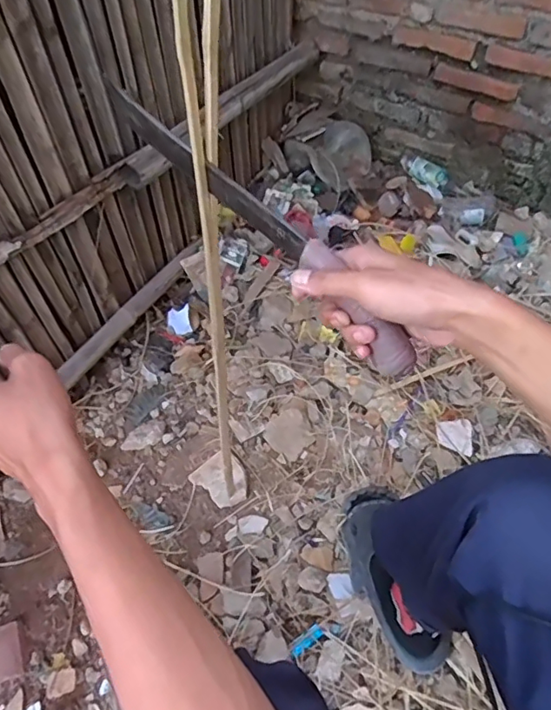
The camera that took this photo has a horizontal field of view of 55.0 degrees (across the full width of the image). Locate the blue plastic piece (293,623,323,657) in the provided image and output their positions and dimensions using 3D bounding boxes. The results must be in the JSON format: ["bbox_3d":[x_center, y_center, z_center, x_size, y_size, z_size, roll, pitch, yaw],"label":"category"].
[{"bbox_3d":[0.052,0.472,0.875,0.058,0.005,0.021,-31,60,-21],"label":"blue plastic piece"}]

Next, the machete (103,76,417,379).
[{"bbox_3d":[-0.027,-0.128,0.484,0.025,0.050,0.400,-37,70,-24],"label":"machete"}]

